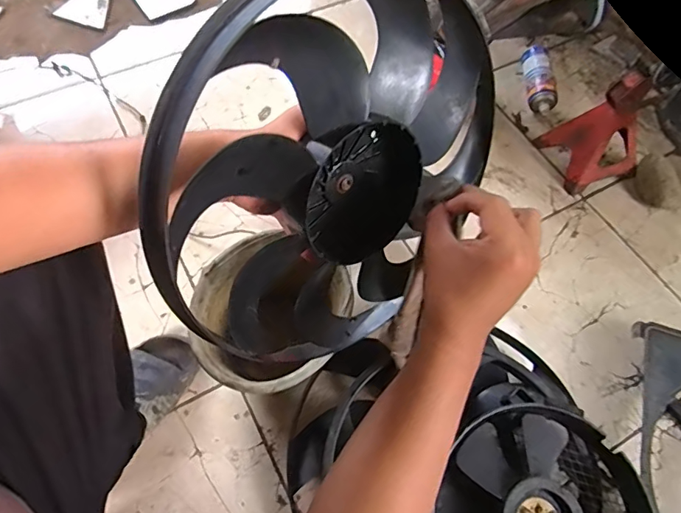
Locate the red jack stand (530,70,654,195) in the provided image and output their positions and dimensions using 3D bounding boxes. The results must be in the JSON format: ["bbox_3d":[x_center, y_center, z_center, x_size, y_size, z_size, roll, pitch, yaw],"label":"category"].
[{"bbox_3d":[0.536,-0.267,0.971,0.133,0.233,0.156,-21,66,-12],"label":"red jack stand"}]

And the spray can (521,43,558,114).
[{"bbox_3d":[0.468,-0.419,1.136,0.064,0.063,0.166,2,63,-1],"label":"spray can"}]

